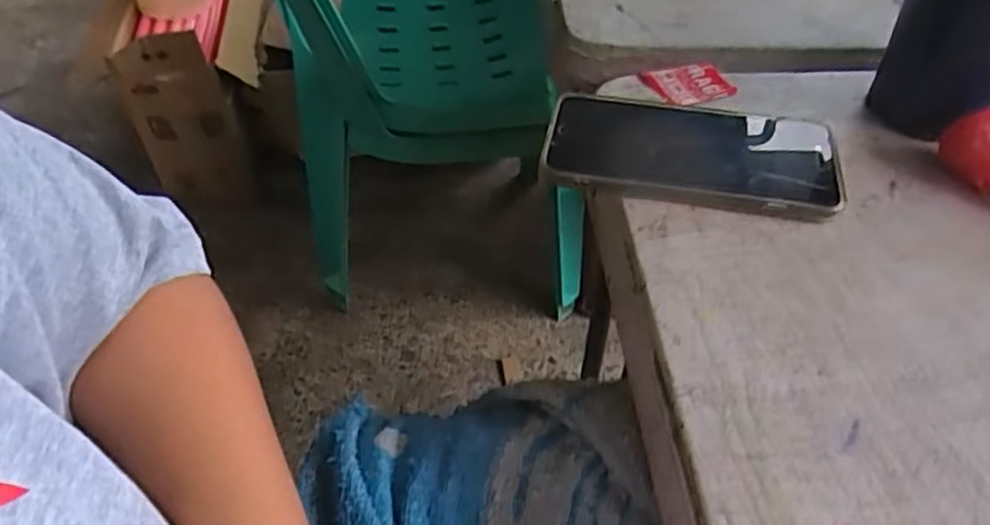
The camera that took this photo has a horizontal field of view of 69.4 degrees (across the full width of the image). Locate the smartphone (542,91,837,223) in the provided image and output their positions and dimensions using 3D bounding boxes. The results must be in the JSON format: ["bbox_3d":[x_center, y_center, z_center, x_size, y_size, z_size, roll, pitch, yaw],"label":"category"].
[{"bbox_3d":[0.112,-0.064,0.408,0.163,0.014,0.084,7,49,6],"label":"smartphone"}]

